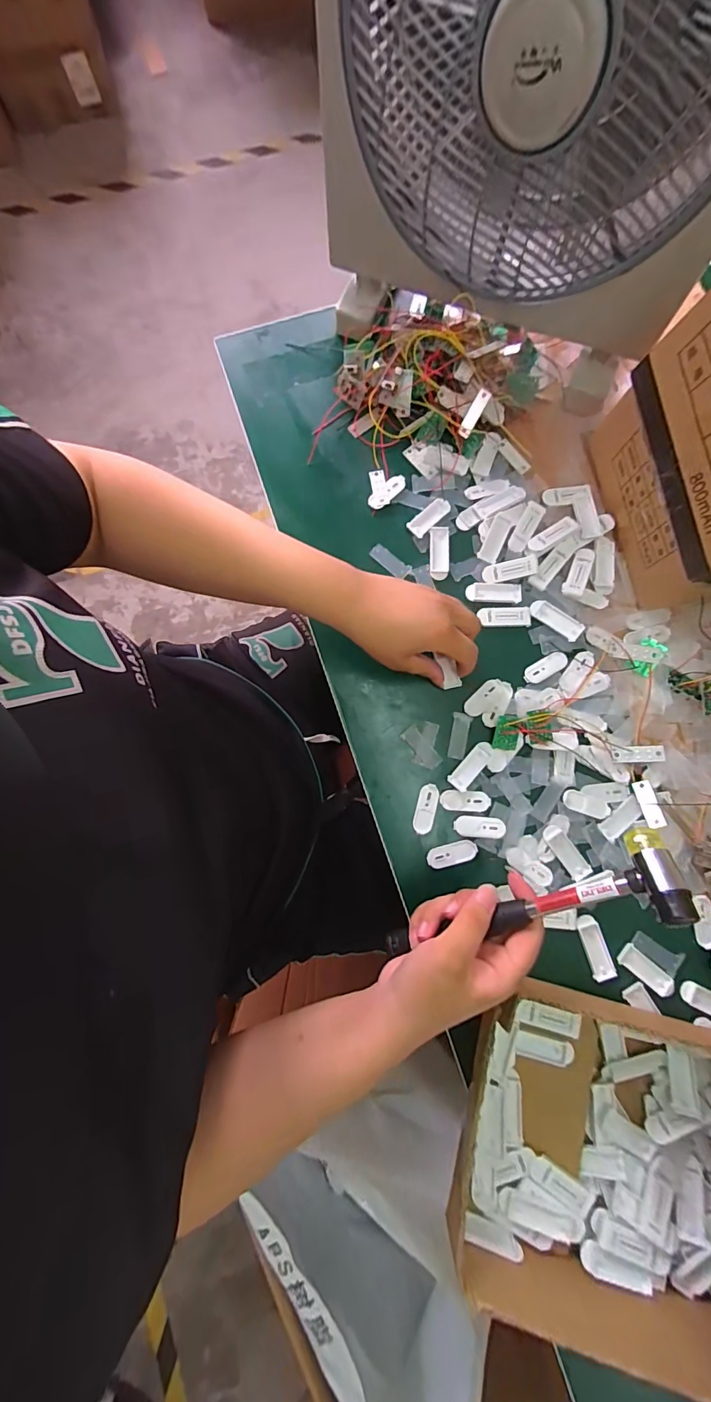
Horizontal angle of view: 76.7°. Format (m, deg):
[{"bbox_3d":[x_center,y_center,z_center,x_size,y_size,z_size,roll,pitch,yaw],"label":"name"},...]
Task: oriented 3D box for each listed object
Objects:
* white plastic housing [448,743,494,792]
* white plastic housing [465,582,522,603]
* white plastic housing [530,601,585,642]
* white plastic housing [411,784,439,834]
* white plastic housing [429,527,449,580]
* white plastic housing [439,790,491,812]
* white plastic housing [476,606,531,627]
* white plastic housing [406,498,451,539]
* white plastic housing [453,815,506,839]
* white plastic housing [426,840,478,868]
[{"bbox_3d":[0.120,0.067,0.461,0.021,0.004,0.056,43,82,6],"label":"white plastic housing"},{"bbox_3d":[0.152,-0.118,0.489,0.059,0.004,0.021,4,80,0],"label":"white plastic housing"},{"bbox_3d":[0.216,-0.088,0.483,0.057,0.007,0.022,40,82,5],"label":"white plastic housing"},{"bbox_3d":[0.071,0.110,0.456,0.021,0.004,0.050,14,80,1],"label":"white plastic housing"},{"bbox_3d":[0.094,-0.164,0.498,0.022,0.006,0.061,1,80,-1],"label":"white plastic housing"},{"bbox_3d":[0.112,0.102,0.458,0.050,0.004,0.020,4,80,0],"label":"white plastic housing"},{"bbox_3d":[0.162,-0.092,0.487,0.053,0.006,0.022,-1,80,-1],"label":"white plastic housing"},{"bbox_3d":[0.083,-0.206,0.504,0.056,0.008,0.022,-43,84,-7],"label":"white plastic housing"},{"bbox_3d":[0.125,0.127,0.451,0.050,0.005,0.020,4,80,0],"label":"white plastic housing"},{"bbox_3d":[0.097,0.154,0.450,0.051,0.004,0.020,-12,81,-3],"label":"white plastic housing"}]

